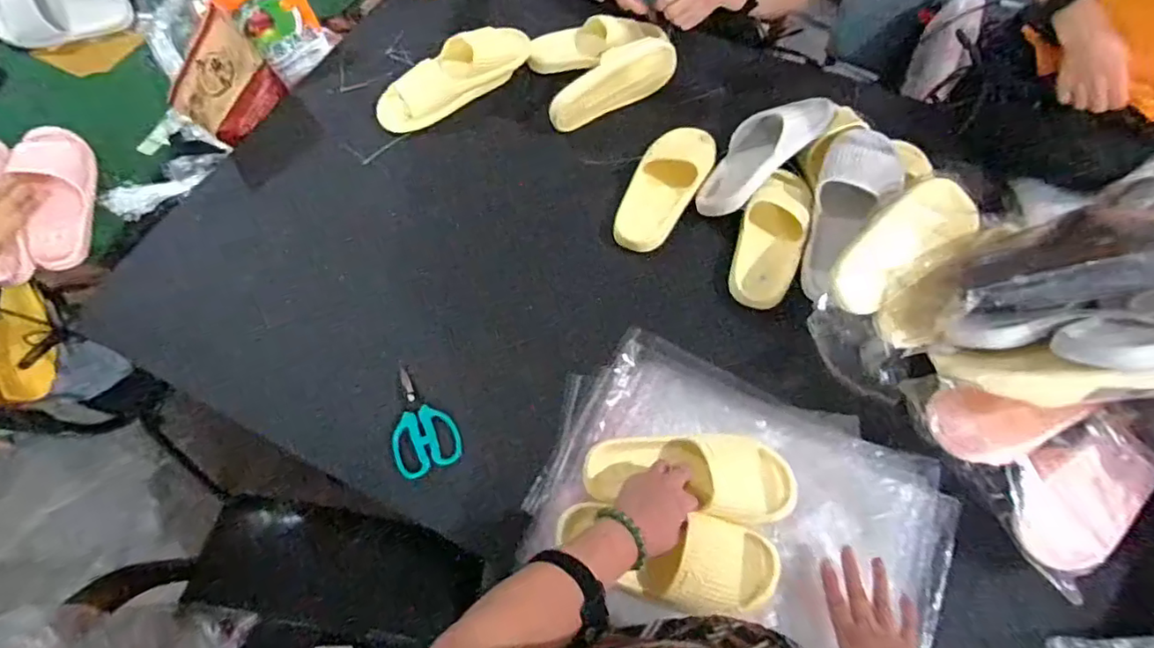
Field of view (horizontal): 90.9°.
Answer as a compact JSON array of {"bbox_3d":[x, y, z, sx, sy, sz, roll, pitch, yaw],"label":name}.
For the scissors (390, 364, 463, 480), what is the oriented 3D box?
[{"bbox_3d":[-0.209,0.125,0.754,0.083,0.019,0.142,-21,66,-10],"label":"scissors"}]

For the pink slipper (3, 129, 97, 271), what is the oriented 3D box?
[{"bbox_3d":[-0.826,-0.200,0.906,0.103,0.060,0.227,-4,84,-28],"label":"pink slipper"}]

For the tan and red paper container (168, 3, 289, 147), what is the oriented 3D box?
[{"bbox_3d":[-0.583,-0.395,0.958,0.048,0.186,0.180,14,65,7],"label":"tan and red paper container"}]

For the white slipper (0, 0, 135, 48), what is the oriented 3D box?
[{"bbox_3d":[-1.103,-0.665,1.214,0.080,0.093,0.235,39,49,17],"label":"white slipper"}]

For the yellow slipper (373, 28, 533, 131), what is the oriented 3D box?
[{"bbox_3d":[-0.207,-0.419,0.966,0.286,0.094,0.088,-26,67,-12],"label":"yellow slipper"}]

